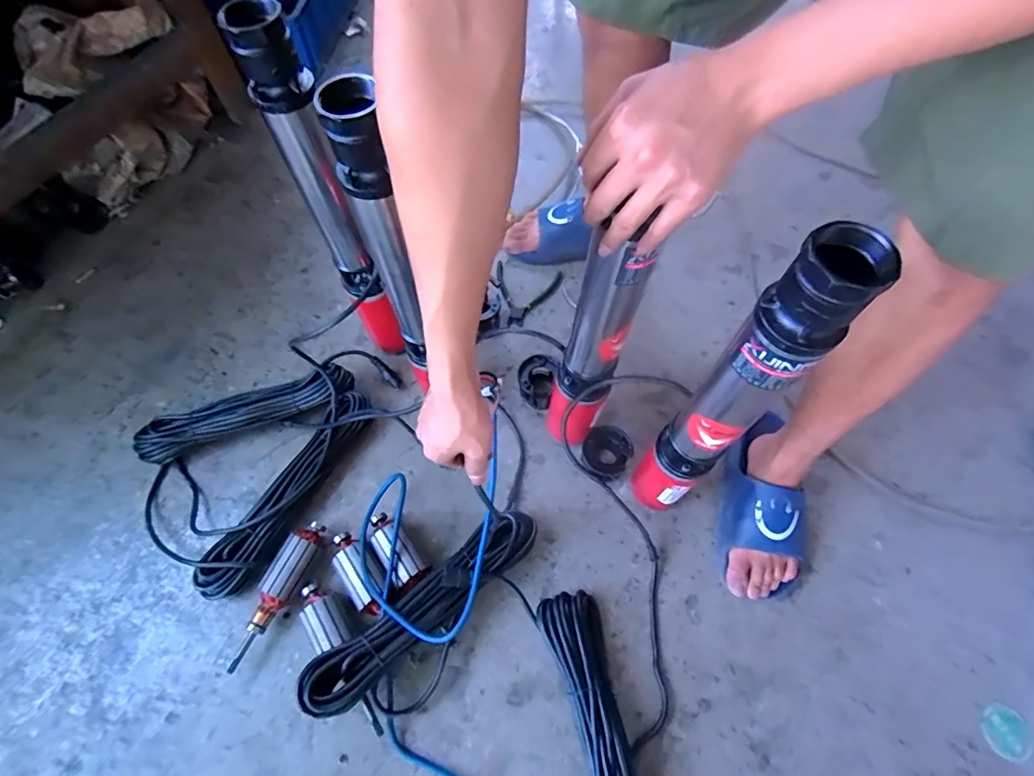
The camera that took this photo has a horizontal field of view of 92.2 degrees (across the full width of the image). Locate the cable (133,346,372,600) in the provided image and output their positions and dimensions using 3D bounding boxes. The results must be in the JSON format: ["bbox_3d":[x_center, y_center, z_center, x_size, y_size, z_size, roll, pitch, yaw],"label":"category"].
[{"bbox_3d":[-0.432,0.093,0.787,0.306,0.068,0.364,29,68,14],"label":"cable"}]

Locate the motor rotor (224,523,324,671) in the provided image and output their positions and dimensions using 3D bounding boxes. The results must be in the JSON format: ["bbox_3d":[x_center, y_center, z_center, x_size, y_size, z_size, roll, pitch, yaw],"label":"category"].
[{"bbox_3d":[-0.334,0.285,0.696,0.046,0.054,0.200,23,66,12],"label":"motor rotor"}]

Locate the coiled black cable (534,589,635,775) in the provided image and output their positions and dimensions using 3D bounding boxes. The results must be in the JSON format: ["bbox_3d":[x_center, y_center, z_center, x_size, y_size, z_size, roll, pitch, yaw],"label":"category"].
[{"bbox_3d":[0.097,0.436,0.609,0.096,0.062,0.344,-10,64,-4],"label":"coiled black cable"}]

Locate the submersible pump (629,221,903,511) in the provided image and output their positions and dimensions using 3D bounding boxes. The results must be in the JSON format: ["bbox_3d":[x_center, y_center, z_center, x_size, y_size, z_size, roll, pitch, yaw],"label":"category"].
[{"bbox_3d":[0.198,0.036,0.531,0.065,0.504,0.077,-35,68,-15],"label":"submersible pump"}]

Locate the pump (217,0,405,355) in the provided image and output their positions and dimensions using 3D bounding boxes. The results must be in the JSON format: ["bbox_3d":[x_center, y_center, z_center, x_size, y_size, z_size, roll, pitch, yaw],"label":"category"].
[{"bbox_3d":[-0.235,-0.213,0.655,0.064,0.491,0.061,-24,66,-11],"label":"pump"}]

